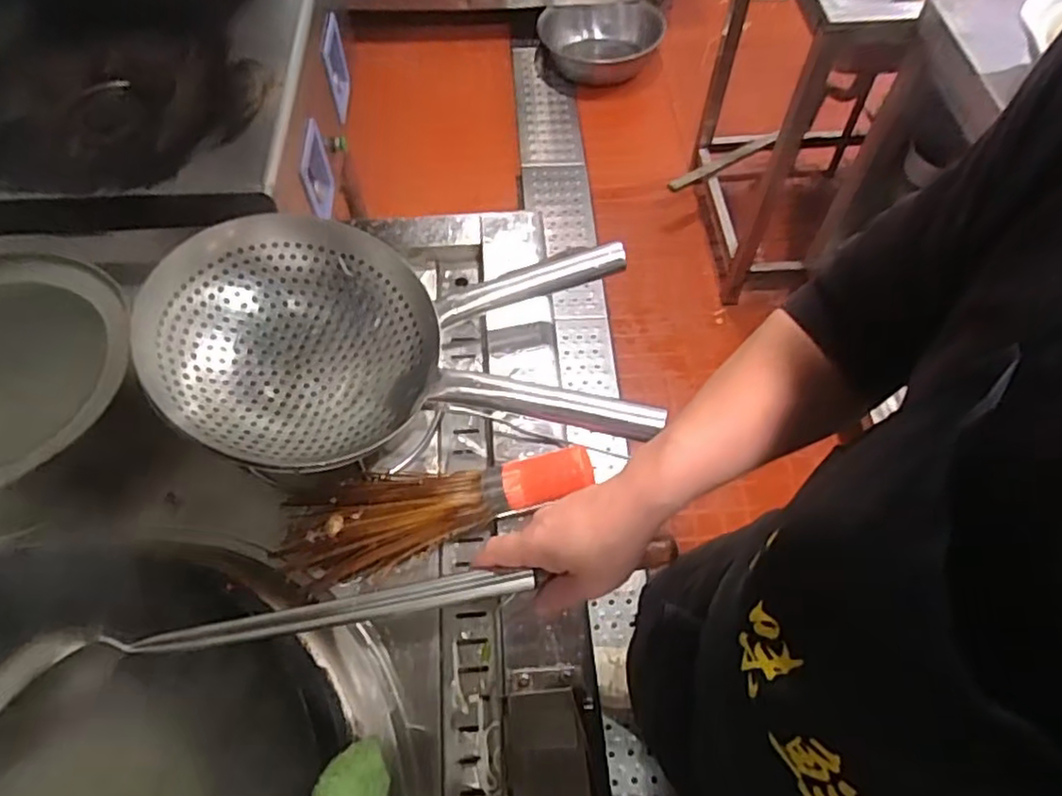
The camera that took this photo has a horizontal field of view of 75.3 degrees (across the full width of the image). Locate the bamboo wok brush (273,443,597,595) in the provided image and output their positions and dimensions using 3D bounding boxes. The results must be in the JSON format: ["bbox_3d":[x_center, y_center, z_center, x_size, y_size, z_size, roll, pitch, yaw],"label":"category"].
[{"bbox_3d":[-0.088,0.103,0.662,0.300,0.074,0.095,-16,60,10],"label":"bamboo wok brush"}]

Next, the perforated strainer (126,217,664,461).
[{"bbox_3d":[-0.125,-0.056,0.689,0.468,0.100,0.258,-2,60,-1],"label":"perforated strainer"}]

